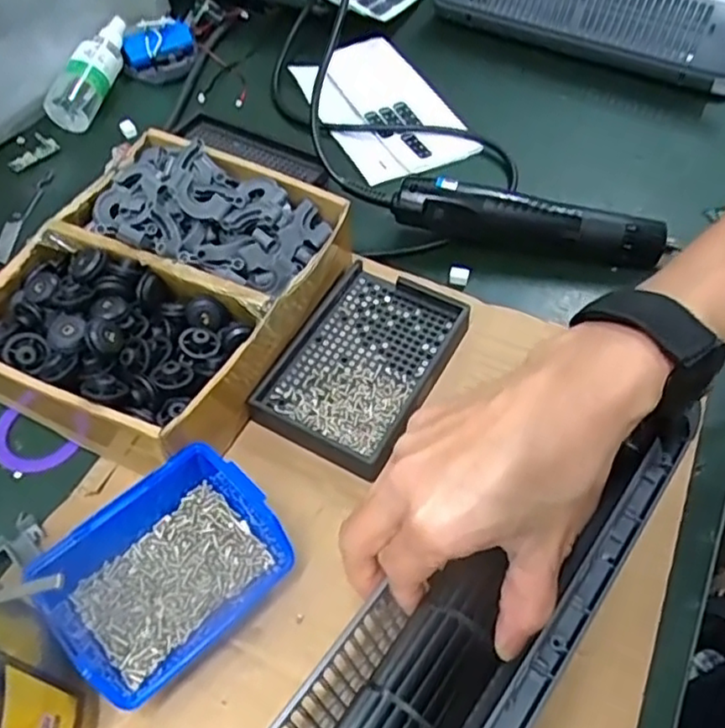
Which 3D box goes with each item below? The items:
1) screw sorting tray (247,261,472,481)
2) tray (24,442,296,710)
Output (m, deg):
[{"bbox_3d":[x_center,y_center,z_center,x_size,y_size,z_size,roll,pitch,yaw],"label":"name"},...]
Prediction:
[{"bbox_3d":[0.000,-0.001,0.443,0.095,0.026,0.138,25,58,18],"label":"screw sorting tray"},{"bbox_3d":[-0.101,0.105,0.347,0.110,0.046,0.084,-37,61,-23],"label":"tray"}]

